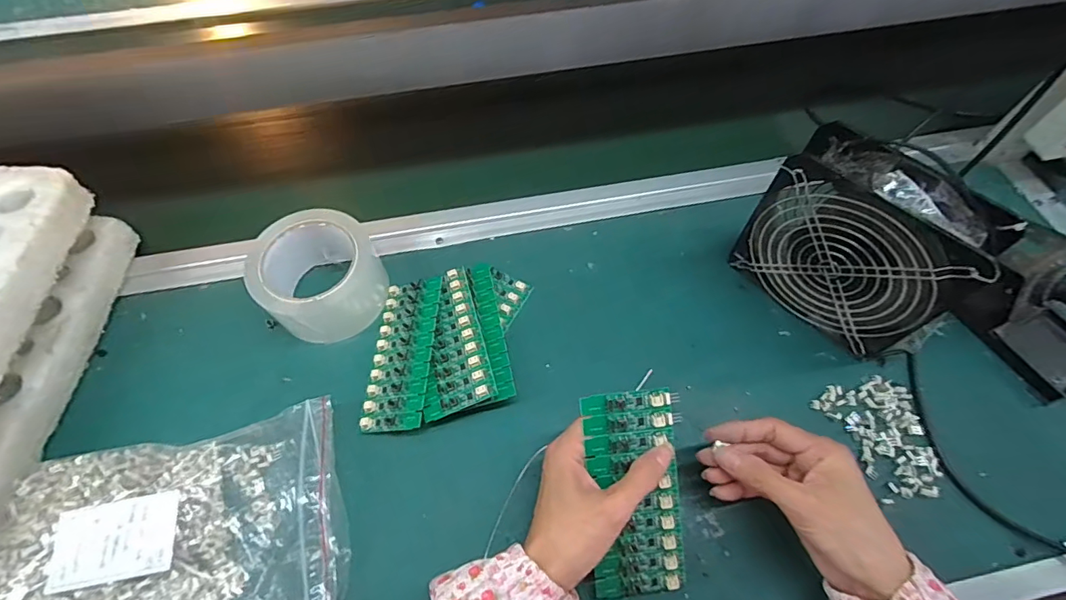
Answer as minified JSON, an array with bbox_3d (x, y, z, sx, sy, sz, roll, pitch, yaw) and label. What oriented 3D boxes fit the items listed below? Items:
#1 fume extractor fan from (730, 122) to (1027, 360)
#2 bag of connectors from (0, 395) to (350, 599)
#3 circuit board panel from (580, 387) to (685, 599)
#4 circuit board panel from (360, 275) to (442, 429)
[{"bbox_3d":[0.261,-0.038,0.391,0.056,0.158,0.158,-41,68,-19],"label":"fume extractor fan"},{"bbox_3d":[-0.254,0.169,0.341,0.225,0.039,0.152,-12,62,-6],"label":"bag of connectors"},{"bbox_3d":[0.072,0.133,0.332,0.067,0.009,0.138,-9,91,-5],"label":"circuit board panel"},{"bbox_3d":[-0.113,0.044,0.420,0.056,0.004,0.136,-7,60,15],"label":"circuit board panel"}]

